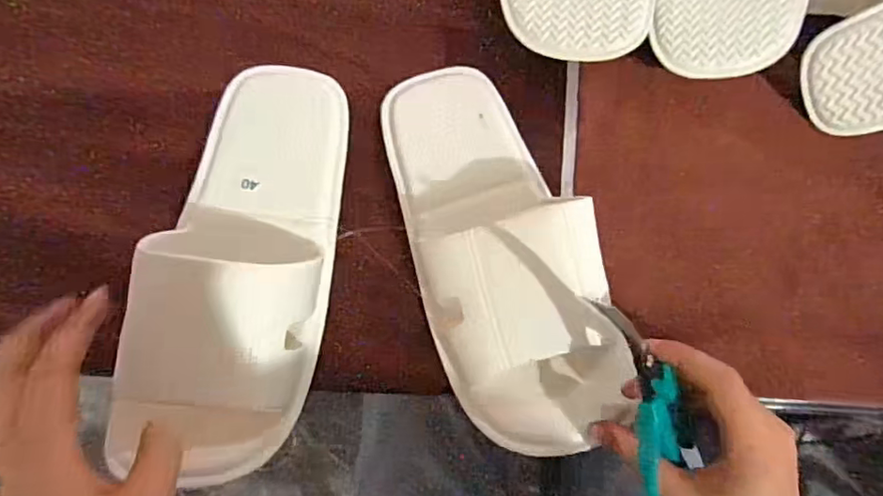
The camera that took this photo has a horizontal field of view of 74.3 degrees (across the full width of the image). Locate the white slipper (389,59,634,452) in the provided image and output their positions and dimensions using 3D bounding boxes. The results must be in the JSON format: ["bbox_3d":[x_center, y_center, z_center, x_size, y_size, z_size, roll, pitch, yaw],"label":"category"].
[{"bbox_3d":[0.033,-0.009,0.378,0.107,0.053,0.267,-17,66,-5],"label":"white slipper"}]

